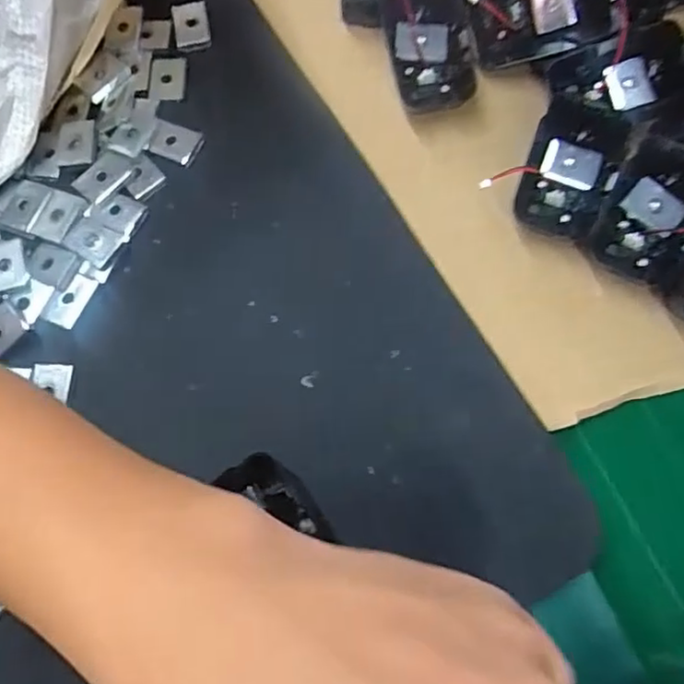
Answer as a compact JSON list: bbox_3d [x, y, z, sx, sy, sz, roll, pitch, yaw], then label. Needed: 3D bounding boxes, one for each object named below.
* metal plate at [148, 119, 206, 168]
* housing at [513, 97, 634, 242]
[{"bbox_3d":[-0.091,-0.108,0.349,0.026,0.006,0.020,19,74,6],"label":"metal plate"},{"bbox_3d":[0.117,-0.088,0.327,0.043,0.028,0.064,19,74,6],"label":"housing"}]

